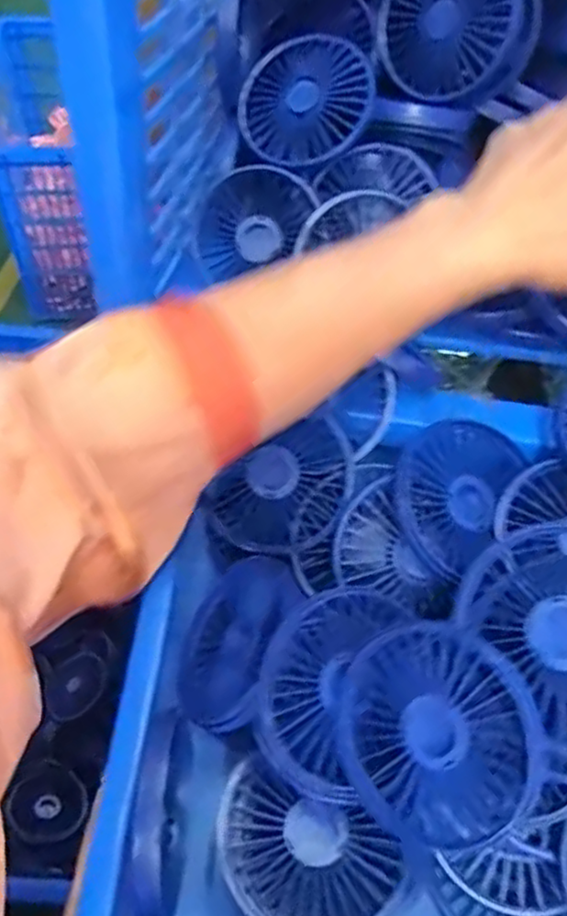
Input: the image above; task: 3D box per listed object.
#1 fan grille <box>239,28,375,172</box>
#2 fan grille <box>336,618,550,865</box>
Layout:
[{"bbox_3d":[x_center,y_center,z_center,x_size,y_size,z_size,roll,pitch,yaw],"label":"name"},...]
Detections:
[{"bbox_3d":[0.015,-0.228,0.441,0.085,0.014,0.081,-1,85,14],"label":"fan grille"},{"bbox_3d":[0.064,0.117,0.291,0.015,0.086,0.087,11,45,-52],"label":"fan grille"}]

